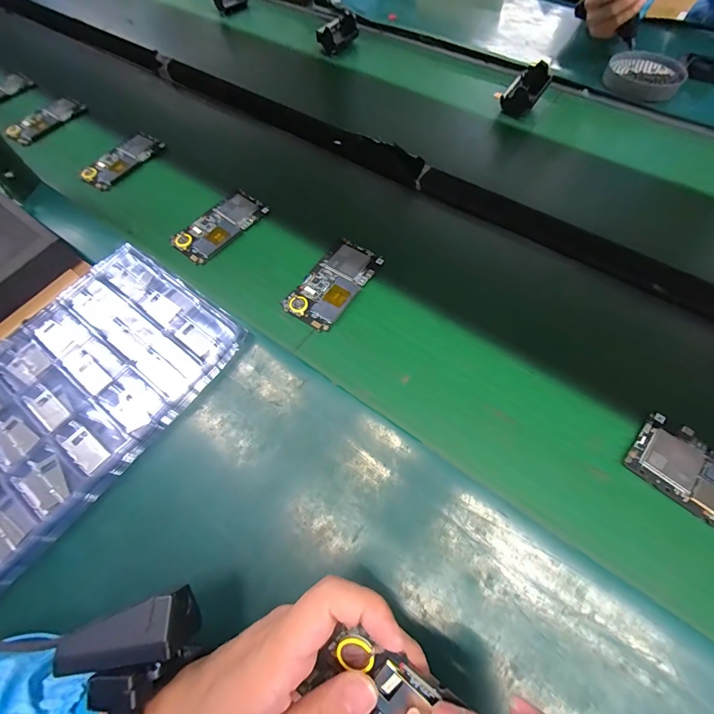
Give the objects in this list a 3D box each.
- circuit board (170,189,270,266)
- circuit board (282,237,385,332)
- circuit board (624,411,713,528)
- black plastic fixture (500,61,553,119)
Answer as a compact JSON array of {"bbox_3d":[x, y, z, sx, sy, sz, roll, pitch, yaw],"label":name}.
[{"bbox_3d":[-0.180,-0.174,0.470,0.062,0.008,0.121,37,71,15],"label":"circuit board"},{"bbox_3d":[-0.027,-0.089,0.417,0.066,0.006,0.122,29,65,16],"label":"circuit board"},{"bbox_3d":[0.305,0.109,0.309,0.123,0.010,0.066,37,67,20],"label":"circuit board"},{"bbox_3d":[0.269,-0.424,0.563,0.054,0.031,0.086,33,82,16],"label":"black plastic fixture"}]

